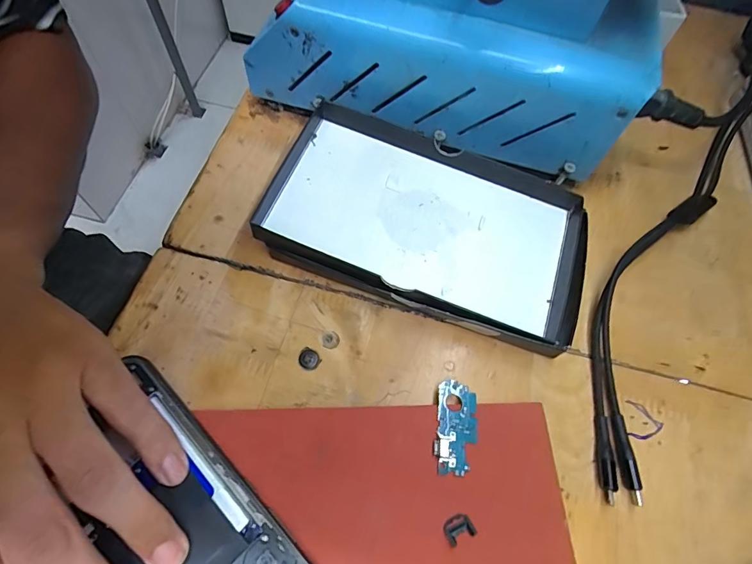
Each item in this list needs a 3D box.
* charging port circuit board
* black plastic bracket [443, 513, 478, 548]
[{"bbox_3d":[0.041,0.073,0.209,0.020,0.004,0.044,9,63,1],"label":"charging port circuit board"},{"bbox_3d":[0.038,0.113,0.189,0.013,0.004,0.011,-23,67,-14],"label":"black plastic bracket"}]

